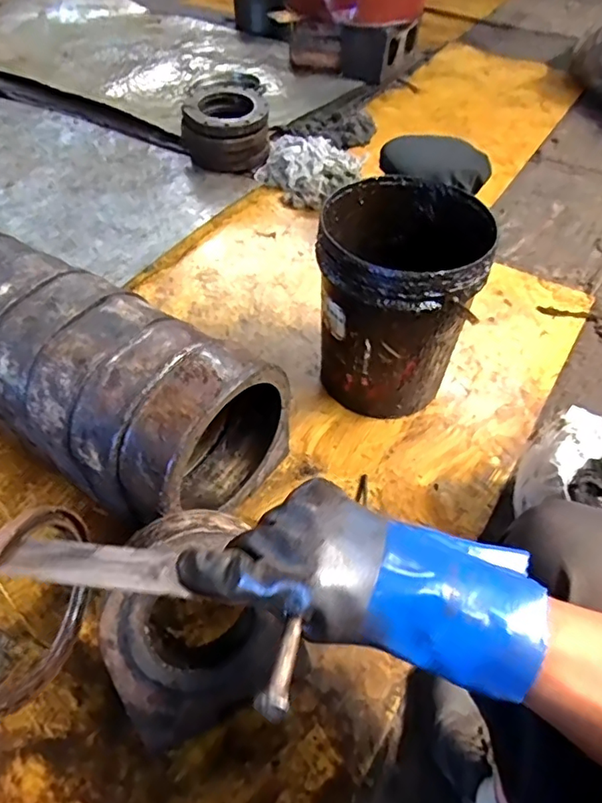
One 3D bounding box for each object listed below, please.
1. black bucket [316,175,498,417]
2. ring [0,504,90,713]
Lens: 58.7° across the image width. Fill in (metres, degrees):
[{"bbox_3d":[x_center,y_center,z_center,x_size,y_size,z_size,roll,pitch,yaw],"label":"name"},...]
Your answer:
[{"bbox_3d":[0.177,-0.185,1.041,0.268,0.377,0.292,0,51,0],"label":"black bucket"},{"bbox_3d":[-0.217,0.160,0.442,0.021,0.151,0.142,5,37,12],"label":"ring"}]

